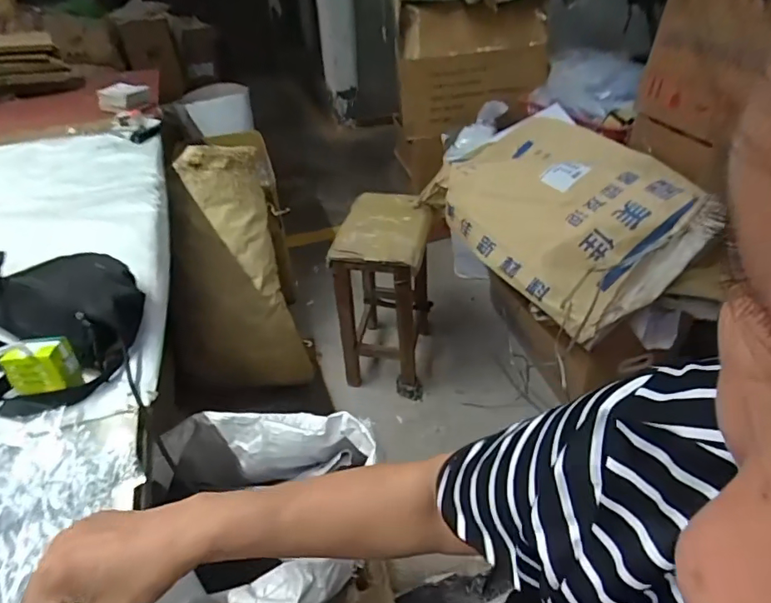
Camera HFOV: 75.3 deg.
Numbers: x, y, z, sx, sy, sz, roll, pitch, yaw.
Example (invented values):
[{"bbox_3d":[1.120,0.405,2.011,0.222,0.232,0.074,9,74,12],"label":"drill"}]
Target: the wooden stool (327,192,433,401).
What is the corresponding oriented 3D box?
[{"bbox_3d":[0.013,-0.020,1.507,0.232,0.537,0.390,5,37,8],"label":"wooden stool"}]

